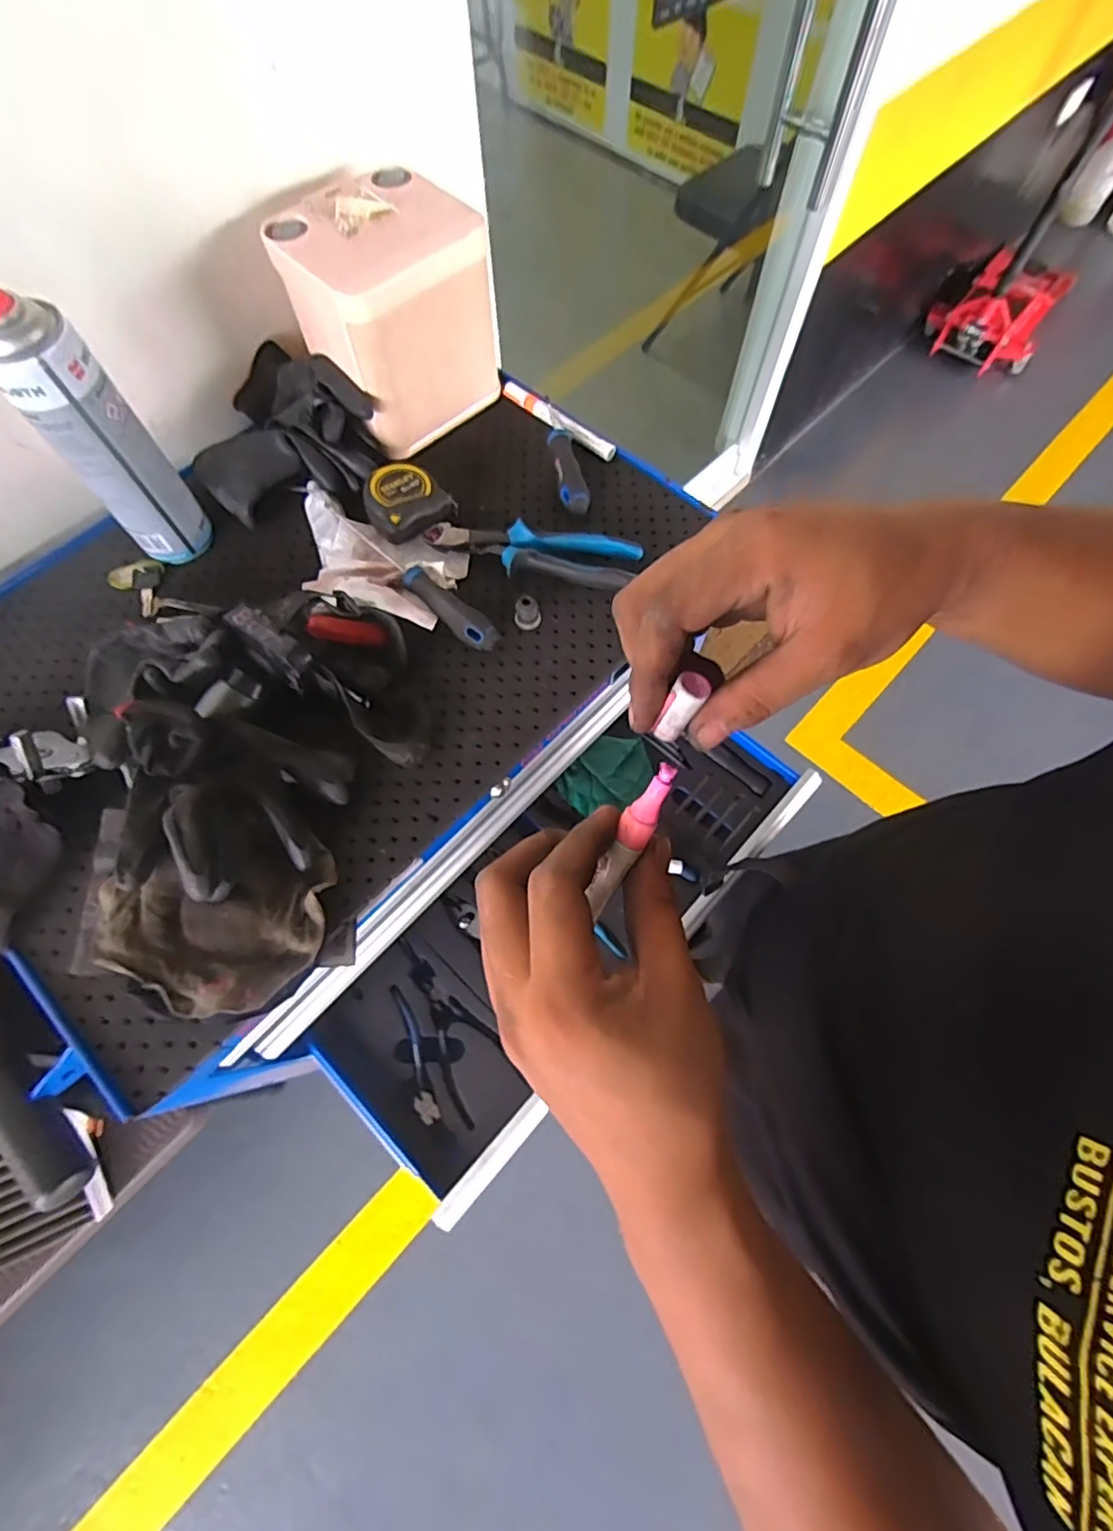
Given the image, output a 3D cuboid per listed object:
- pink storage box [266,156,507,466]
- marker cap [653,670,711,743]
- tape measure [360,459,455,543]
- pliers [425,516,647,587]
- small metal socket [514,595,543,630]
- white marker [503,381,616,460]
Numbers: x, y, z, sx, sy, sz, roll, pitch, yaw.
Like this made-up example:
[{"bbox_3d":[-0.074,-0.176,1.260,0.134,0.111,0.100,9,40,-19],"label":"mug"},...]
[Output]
[{"bbox_3d":[-0.156,-0.432,0.582,0.157,0.147,0.141,-40,73,-14],"label":"pink storage box"},{"bbox_3d":[0.052,-0.022,0.252,0.013,0.031,0.012,15,37,-12],"label":"marker cap"},{"bbox_3d":[-0.138,-0.249,0.564,0.075,0.032,0.065,-30,71,-11],"label":"tape measure"},{"bbox_3d":[-0.023,-0.200,0.558,0.196,0.021,0.047,9,68,4],"label":"pliers"},{"bbox_3d":[-0.026,-0.136,0.537,0.023,0.022,0.021,-5,68,-2],"label":"small metal socket"},{"bbox_3d":[0.001,-0.362,0.635,0.148,0.019,0.018,42,74,15],"label":"white marker"}]

